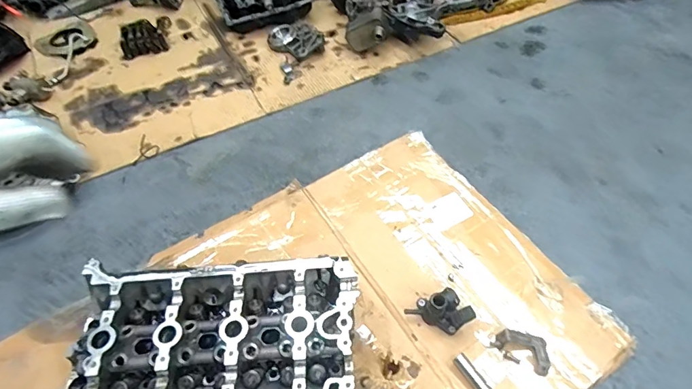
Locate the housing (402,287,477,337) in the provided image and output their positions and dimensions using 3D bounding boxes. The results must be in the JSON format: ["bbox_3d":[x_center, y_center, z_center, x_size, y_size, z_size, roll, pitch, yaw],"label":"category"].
[{"bbox_3d":[0.162,0.187,0.697,0.097,0.074,0.060,27,58,18],"label":"housing"}]

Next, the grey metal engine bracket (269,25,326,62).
[{"bbox_3d":[-0.149,-0.449,1.232,0.171,0.041,0.102,26,60,19],"label":"grey metal engine bracket"}]

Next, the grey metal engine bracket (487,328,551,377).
[{"bbox_3d":[0.286,0.248,0.679,0.089,0.021,0.050,24,59,17],"label":"grey metal engine bracket"}]

